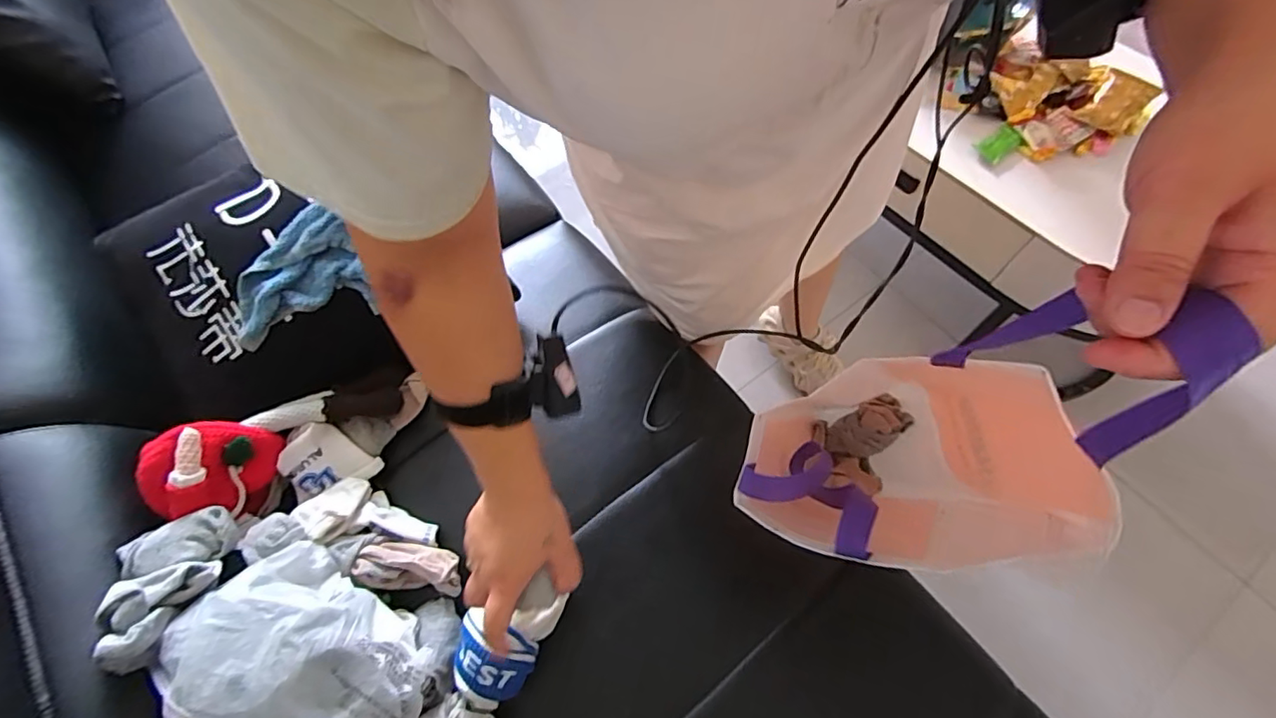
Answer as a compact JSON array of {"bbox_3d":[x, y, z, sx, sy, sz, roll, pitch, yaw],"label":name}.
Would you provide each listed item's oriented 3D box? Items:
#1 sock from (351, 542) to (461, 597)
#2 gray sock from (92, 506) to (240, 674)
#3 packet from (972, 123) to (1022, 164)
[{"bbox_3d":[-0.233,0.212,0.569,0.101,0.030,0.044,4,63,4],"label":"sock"},{"bbox_3d":[-0.419,0.192,0.496,0.093,0.057,0.119,-29,66,-12],"label":"gray sock"},{"bbox_3d":[0.572,-0.344,0.885,0.064,0.016,0.044,-37,68,-16],"label":"packet"}]

